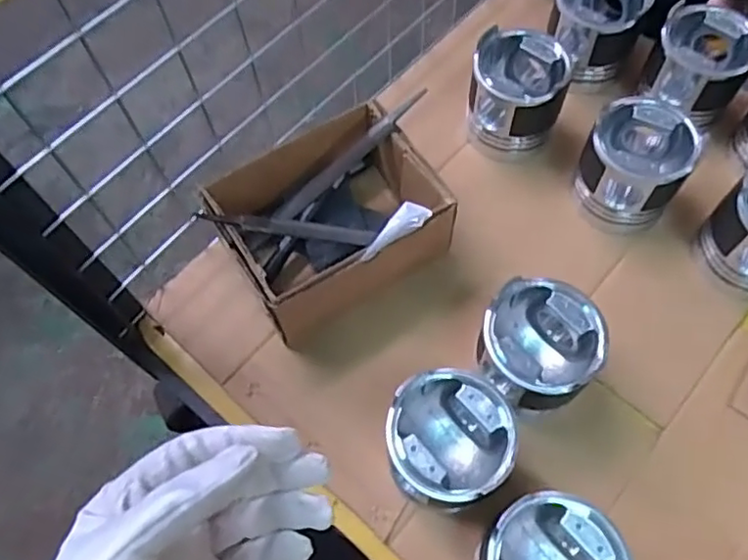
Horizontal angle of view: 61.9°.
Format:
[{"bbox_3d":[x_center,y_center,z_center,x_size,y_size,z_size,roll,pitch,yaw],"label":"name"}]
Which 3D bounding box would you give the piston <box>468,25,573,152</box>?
[{"bbox_3d":[0.150,-0.198,0.658,0.094,0.093,0.092,-1,65,1],"label":"piston"}]

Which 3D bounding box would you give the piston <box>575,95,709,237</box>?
[{"bbox_3d":[0.256,-0.112,0.618,0.096,0.108,0.090,-1,65,1],"label":"piston"}]

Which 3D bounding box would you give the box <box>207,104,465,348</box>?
[{"bbox_3d":[-0.042,-0.057,0.607,0.195,0.091,0.158,-29,67,-12],"label":"box"}]

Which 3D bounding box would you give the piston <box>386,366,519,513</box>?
[{"bbox_3d":[0.059,0.132,0.507,0.093,0.105,0.098,-1,65,1],"label":"piston"}]

